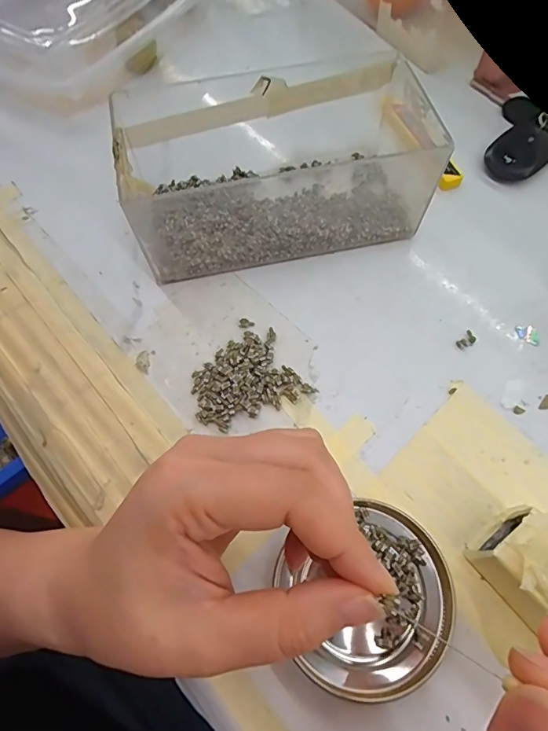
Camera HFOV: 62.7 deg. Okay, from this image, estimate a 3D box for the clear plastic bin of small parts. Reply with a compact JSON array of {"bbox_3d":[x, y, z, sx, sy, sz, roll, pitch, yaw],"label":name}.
[{"bbox_3d":[0.012,-0.129,0.286,0.204,0.068,0.104,-10,65,-4],"label":"clear plastic bin of small parts"}]

